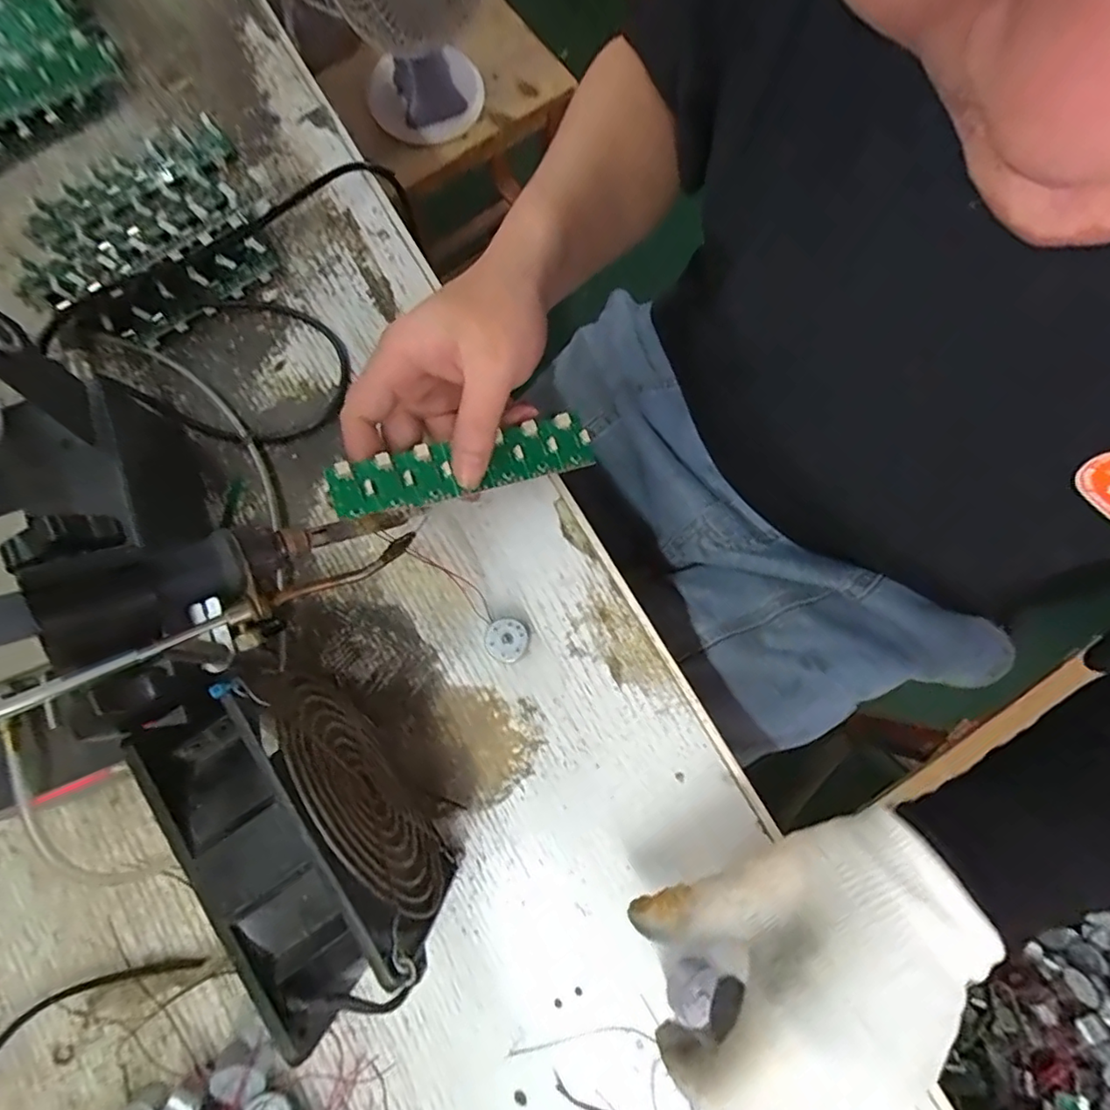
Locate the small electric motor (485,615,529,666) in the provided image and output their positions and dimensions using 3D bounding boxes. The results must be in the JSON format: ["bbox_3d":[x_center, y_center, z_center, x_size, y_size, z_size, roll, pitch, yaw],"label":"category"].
[{"bbox_3d":[-0.026,0.046,0.316,0.023,0.014,0.023,0,77,1],"label":"small electric motor"}]

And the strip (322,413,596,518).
[{"bbox_3d":[-0.046,-0.047,0.301,0.137,0.010,0.028,-16,77,-17],"label":"strip"}]

